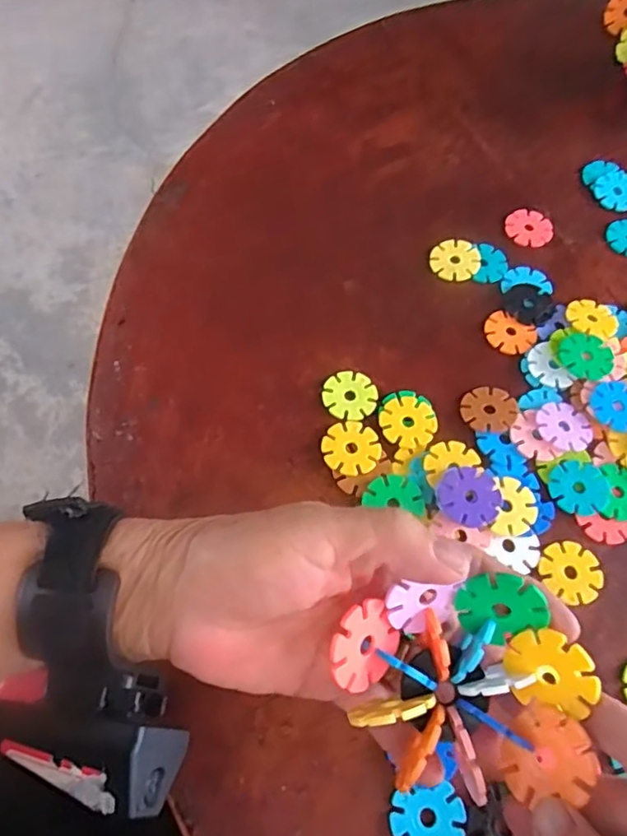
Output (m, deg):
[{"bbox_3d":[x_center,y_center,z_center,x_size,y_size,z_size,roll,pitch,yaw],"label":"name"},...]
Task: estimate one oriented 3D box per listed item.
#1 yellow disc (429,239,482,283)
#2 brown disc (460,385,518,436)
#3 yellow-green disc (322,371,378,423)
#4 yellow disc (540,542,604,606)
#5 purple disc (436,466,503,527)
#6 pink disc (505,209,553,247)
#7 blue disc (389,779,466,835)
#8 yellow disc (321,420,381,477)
[{"bbox_3d":[0.095,-0.105,0.397,0.033,0.005,0.029,-9,64,-7],"label":"yellow disc"},{"bbox_3d":[0.101,-0.005,0.344,0.032,0.004,0.030,1,64,-2],"label":"brown disc"},{"bbox_3d":[0.021,-0.014,0.345,0.030,0.004,0.030,1,64,-2],"label":"yellow-green disc"},{"bbox_3d":[0.132,0.079,0.305,0.030,0.004,0.030,1,64,-2],"label":"yellow disc"},{"bbox_3d":[0.082,0.042,0.314,0.033,0.006,0.032,1,64,-2],"label":"purple disc"},{"bbox_3d":[0.151,-0.133,0.416,0.031,0.004,0.031,1,64,-2],"label":"pink disc"},{"bbox_3d":[0.049,0.173,0.254,0.031,0.004,0.027,-7,64,-6],"label":"blue disc"},{"bbox_3d":[0.021,0.016,0.329,0.031,0.004,0.033,1,64,-2],"label":"yellow disc"}]

